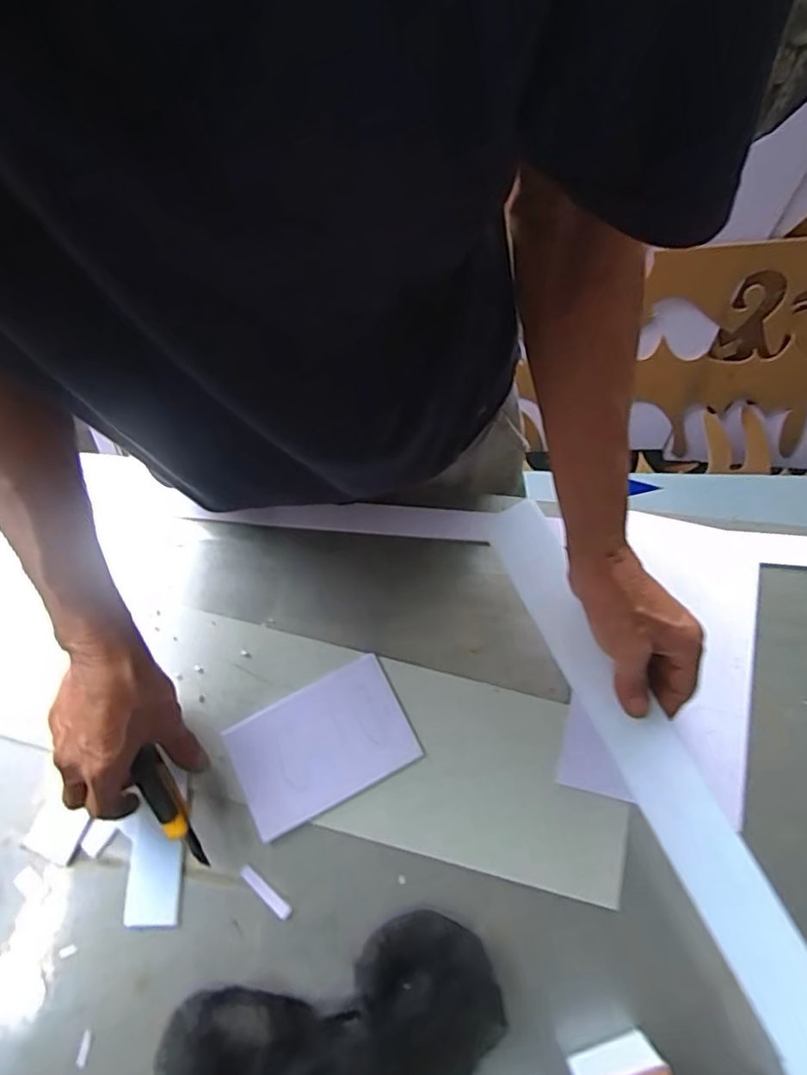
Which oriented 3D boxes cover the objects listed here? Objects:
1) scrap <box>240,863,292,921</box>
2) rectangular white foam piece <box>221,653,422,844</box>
[{"bbox_3d":[-0.106,0.272,0.447,0.049,0.004,0.010,40,76,14],"label":"scrap"},{"bbox_3d":[-0.068,0.168,0.477,0.139,0.007,0.092,-27,72,-8],"label":"rectangular white foam piece"}]

